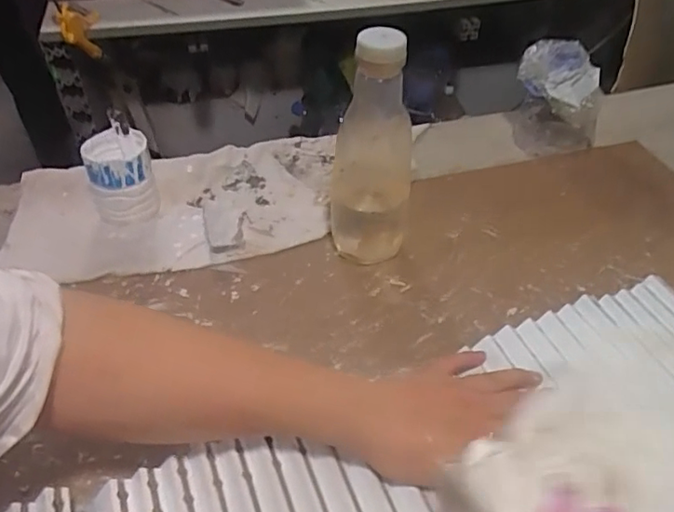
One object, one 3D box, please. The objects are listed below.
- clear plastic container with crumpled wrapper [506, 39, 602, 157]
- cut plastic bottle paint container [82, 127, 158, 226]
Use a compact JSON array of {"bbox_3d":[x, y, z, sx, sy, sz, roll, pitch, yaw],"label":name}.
[{"bbox_3d":[0.277,-0.199,0.711,0.109,0.125,0.088,18,47,17],"label":"clear plastic container with crumpled wrapper"},{"bbox_3d":[-0.236,-0.089,0.618,0.066,0.083,0.077,-19,48,-18],"label":"cut plastic bottle paint container"}]

